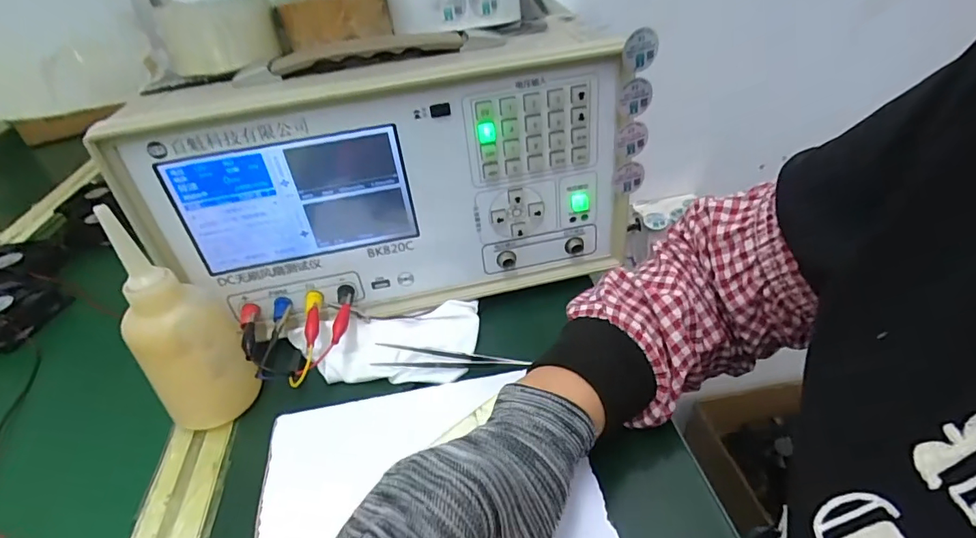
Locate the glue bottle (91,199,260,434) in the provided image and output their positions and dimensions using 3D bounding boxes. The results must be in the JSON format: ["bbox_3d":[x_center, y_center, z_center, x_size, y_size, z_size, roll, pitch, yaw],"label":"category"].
[{"bbox_3d":[-0.211,0.033,0.334,0.062,0.136,0.067,-29,42,-24],"label":"glue bottle"}]

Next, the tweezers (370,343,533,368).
[{"bbox_3d":[-0.029,0.066,0.377,0.116,0.008,0.018,-2,38,8],"label":"tweezers"}]

